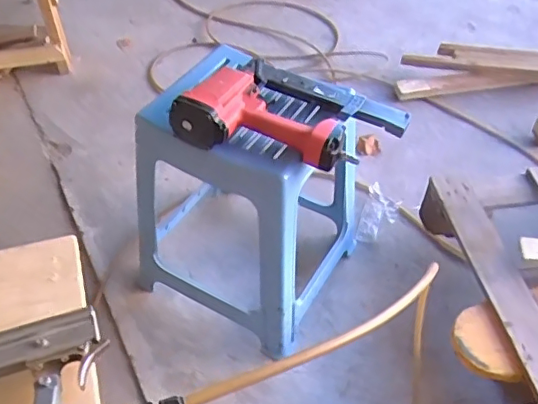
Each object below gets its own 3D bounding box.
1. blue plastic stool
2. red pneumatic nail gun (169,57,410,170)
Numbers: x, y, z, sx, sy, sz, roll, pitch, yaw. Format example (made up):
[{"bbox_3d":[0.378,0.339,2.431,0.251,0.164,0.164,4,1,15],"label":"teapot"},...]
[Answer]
[{"bbox_3d":[-0.018,-0.037,1.090,0.335,0.471,0.388,23,52,19],"label":"blue plastic stool"},{"bbox_3d":[0.039,-0.144,0.892,0.339,0.077,0.197,16,50,14],"label":"red pneumatic nail gun"}]

